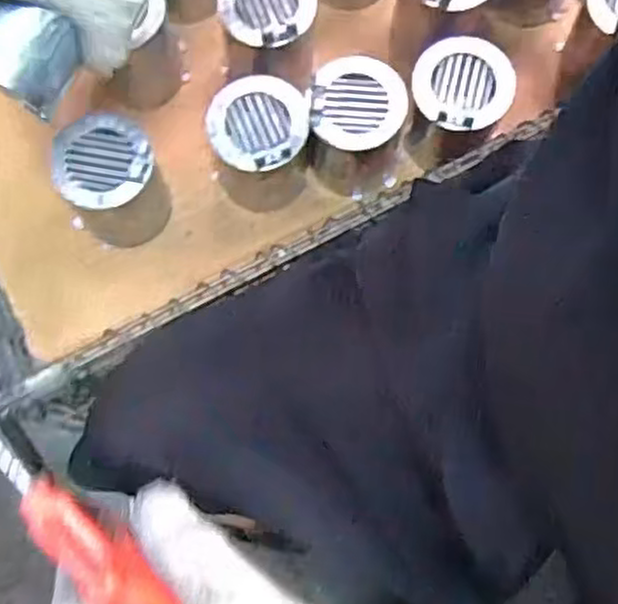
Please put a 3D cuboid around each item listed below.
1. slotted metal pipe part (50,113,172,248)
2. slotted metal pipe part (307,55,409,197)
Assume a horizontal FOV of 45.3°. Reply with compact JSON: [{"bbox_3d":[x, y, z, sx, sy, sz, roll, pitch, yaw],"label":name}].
[{"bbox_3d":[-0.178,-0.107,0.689,0.081,0.123,0.078,0,77,0],"label":"slotted metal pipe part"},{"bbox_3d":[0.045,-0.163,0.704,0.091,0.112,0.092,0,77,0],"label":"slotted metal pipe part"}]

